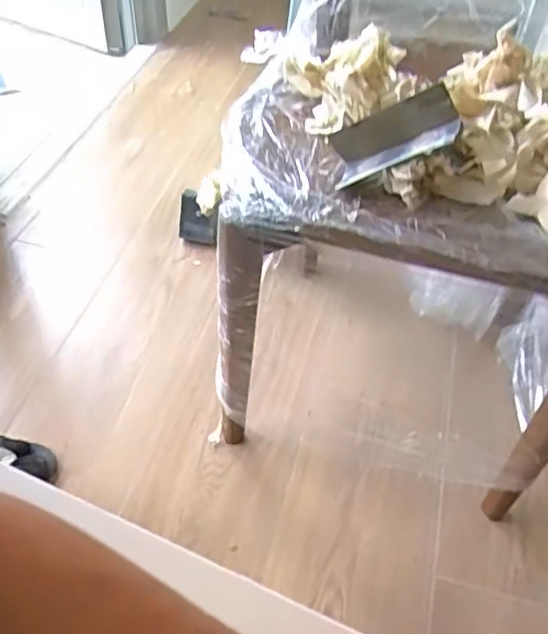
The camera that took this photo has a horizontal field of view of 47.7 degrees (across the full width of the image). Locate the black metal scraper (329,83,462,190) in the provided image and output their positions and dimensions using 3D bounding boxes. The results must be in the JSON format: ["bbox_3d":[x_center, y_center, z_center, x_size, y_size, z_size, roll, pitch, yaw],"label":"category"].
[{"bbox_3d":[0.104,-0.159,0.558,0.120,0.039,0.054,-16,34,36],"label":"black metal scraper"}]

